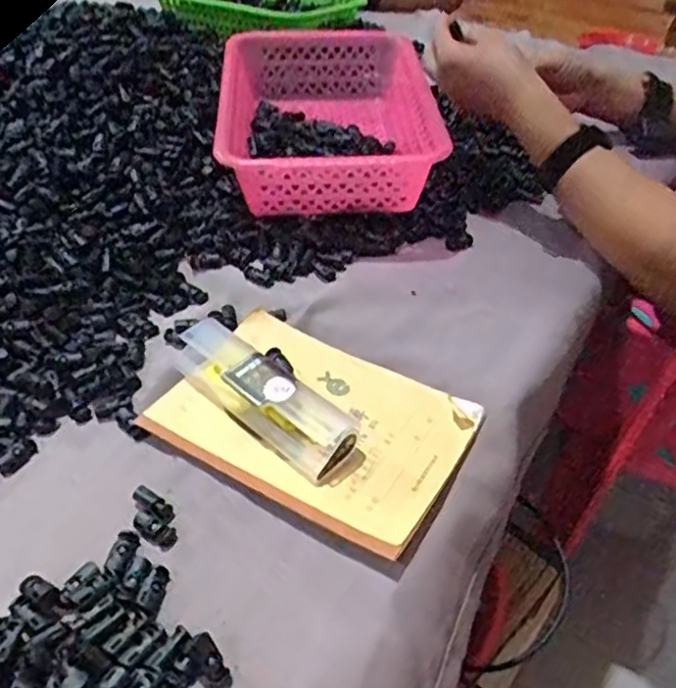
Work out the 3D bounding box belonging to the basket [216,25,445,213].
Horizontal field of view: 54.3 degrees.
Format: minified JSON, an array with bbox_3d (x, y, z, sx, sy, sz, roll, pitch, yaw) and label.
[{"bbox_3d":[-0.014,-0.237,0.698,0.210,0.081,0.283,-1,42,-5],"label":"basket"}]

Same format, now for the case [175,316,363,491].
[{"bbox_3d":[-0.054,0.036,0.469,0.163,0.036,0.043,32,49,29],"label":"case"}]

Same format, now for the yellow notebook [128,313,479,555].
[{"bbox_3d":[-0.019,0.051,0.474,0.208,0.018,0.142,23,45,21],"label":"yellow notebook"}]

